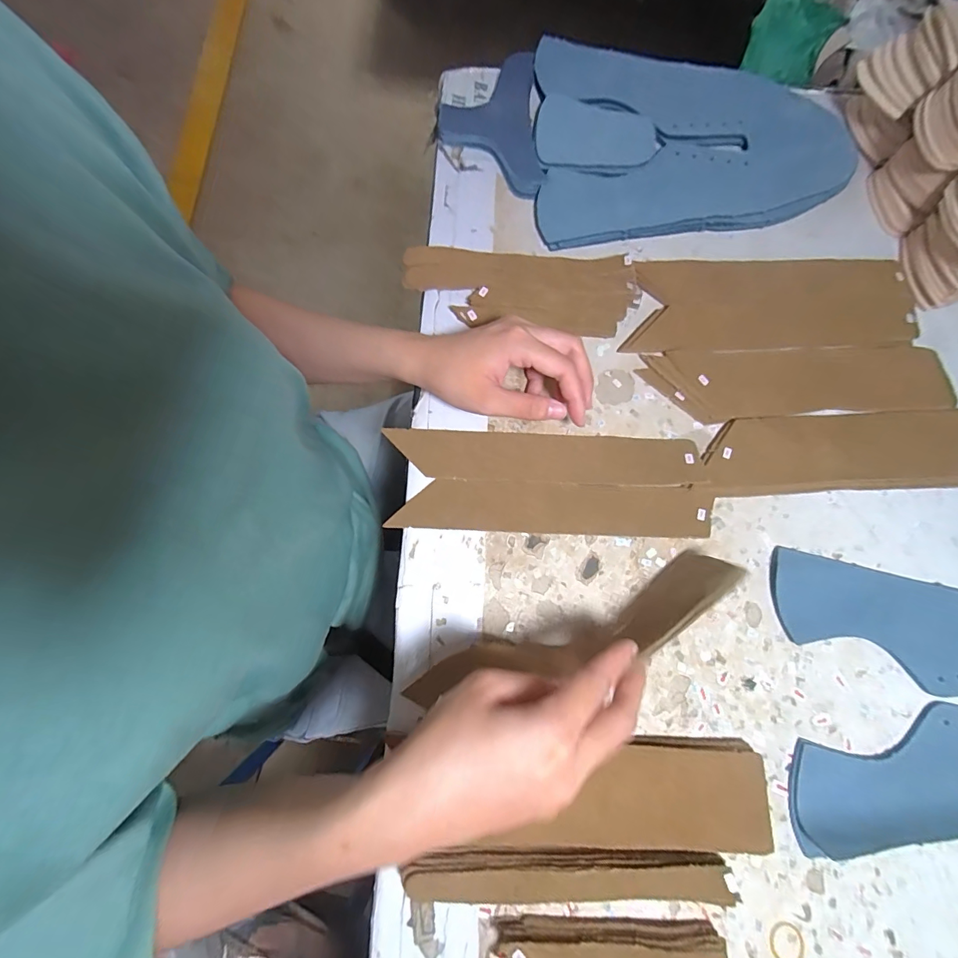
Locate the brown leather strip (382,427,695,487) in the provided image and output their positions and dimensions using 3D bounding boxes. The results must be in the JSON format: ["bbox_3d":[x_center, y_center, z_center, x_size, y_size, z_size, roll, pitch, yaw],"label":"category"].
[{"bbox_3d":[0.050,-0.017,0.343,0.230,0.006,0.039,3,77,-1],"label":"brown leather strip"}]

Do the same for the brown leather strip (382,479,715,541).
[{"bbox_3d":[0.057,0.022,0.335,0.233,0.004,0.039,3,77,-1],"label":"brown leather strip"}]

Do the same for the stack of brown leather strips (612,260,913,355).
[{"bbox_3d":[0.248,-0.147,0.376,0.241,0.005,0.089,0,77,-2],"label":"stack of brown leather strips"}]

